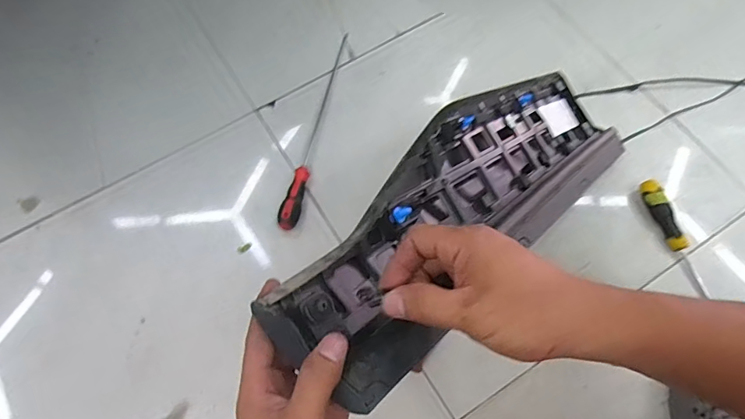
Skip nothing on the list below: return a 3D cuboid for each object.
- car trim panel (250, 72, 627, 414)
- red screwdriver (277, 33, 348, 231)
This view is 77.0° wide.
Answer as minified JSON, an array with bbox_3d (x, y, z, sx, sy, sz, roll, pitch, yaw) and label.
[{"bbox_3d":[0.145,-0.042,0.533,0.163,0.061,0.665,40,42,16],"label":"car trim panel"},{"bbox_3d":[-0.090,-0.158,0.809,0.031,0.027,0.409,12,69,6],"label":"red screwdriver"}]

